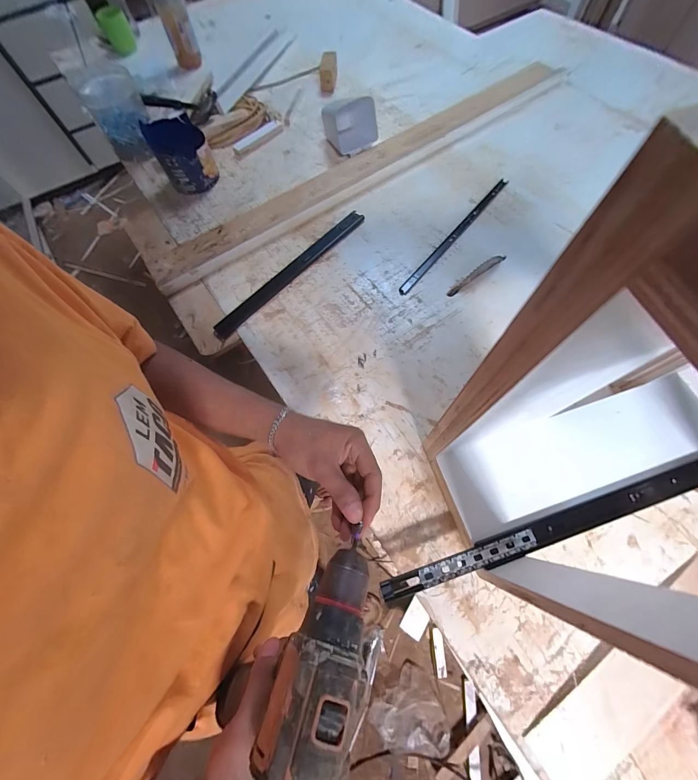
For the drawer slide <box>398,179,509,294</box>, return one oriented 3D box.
[{"bbox_3d":[0.253,-0.370,0.740,0.022,0.008,0.434,37,74,15],"label":"drawer slide"}]

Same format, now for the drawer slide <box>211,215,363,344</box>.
[{"bbox_3d":[-0.130,-0.273,0.719,0.043,0.009,0.438,40,75,16],"label":"drawer slide"}]

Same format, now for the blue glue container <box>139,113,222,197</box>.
[{"bbox_3d":[-0.414,-0.584,0.791,0.120,0.133,0.109,-31,70,-10],"label":"blue glue container"}]

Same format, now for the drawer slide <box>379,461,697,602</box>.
[{"bbox_3d":[0.323,0.192,0.457,0.577,0.014,0.035,-18,69,-5],"label":"drawer slide"}]

